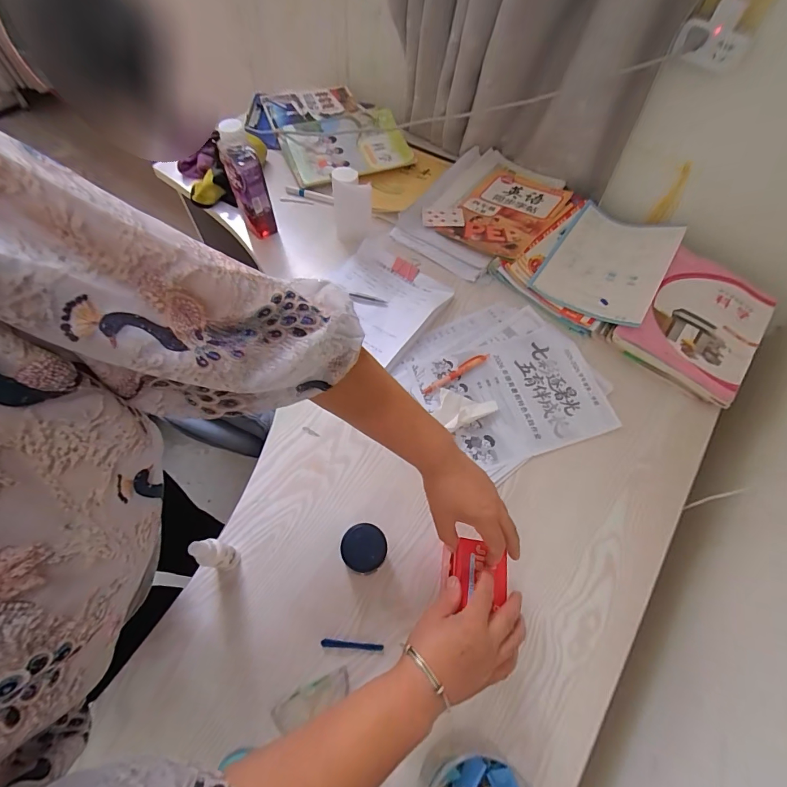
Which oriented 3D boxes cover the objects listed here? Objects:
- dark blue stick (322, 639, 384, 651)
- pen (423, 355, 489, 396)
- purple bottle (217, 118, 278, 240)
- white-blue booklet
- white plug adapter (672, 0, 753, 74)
[{"bbox_3d":[-0.051,0.309,0.488,0.076,0.005,0.008,5,63,0],"label":"dark blue stick"},{"bbox_3d":[0.106,-0.035,0.665,0.137,0.010,0.016,-32,69,-17],"label":"pen"},{"bbox_3d":[-0.261,-0.370,0.714,0.059,0.196,0.058,-20,66,-12],"label":"purple bottle"},{"bbox_3d":[0.413,-0.259,0.765,0.200,0.036,0.289,32,66,13],"label":"white-blue booklet"},{"bbox_3d":[0.474,-0.527,0.584,0.096,0.075,0.029,6,63,1],"label":"white plug adapter"}]

